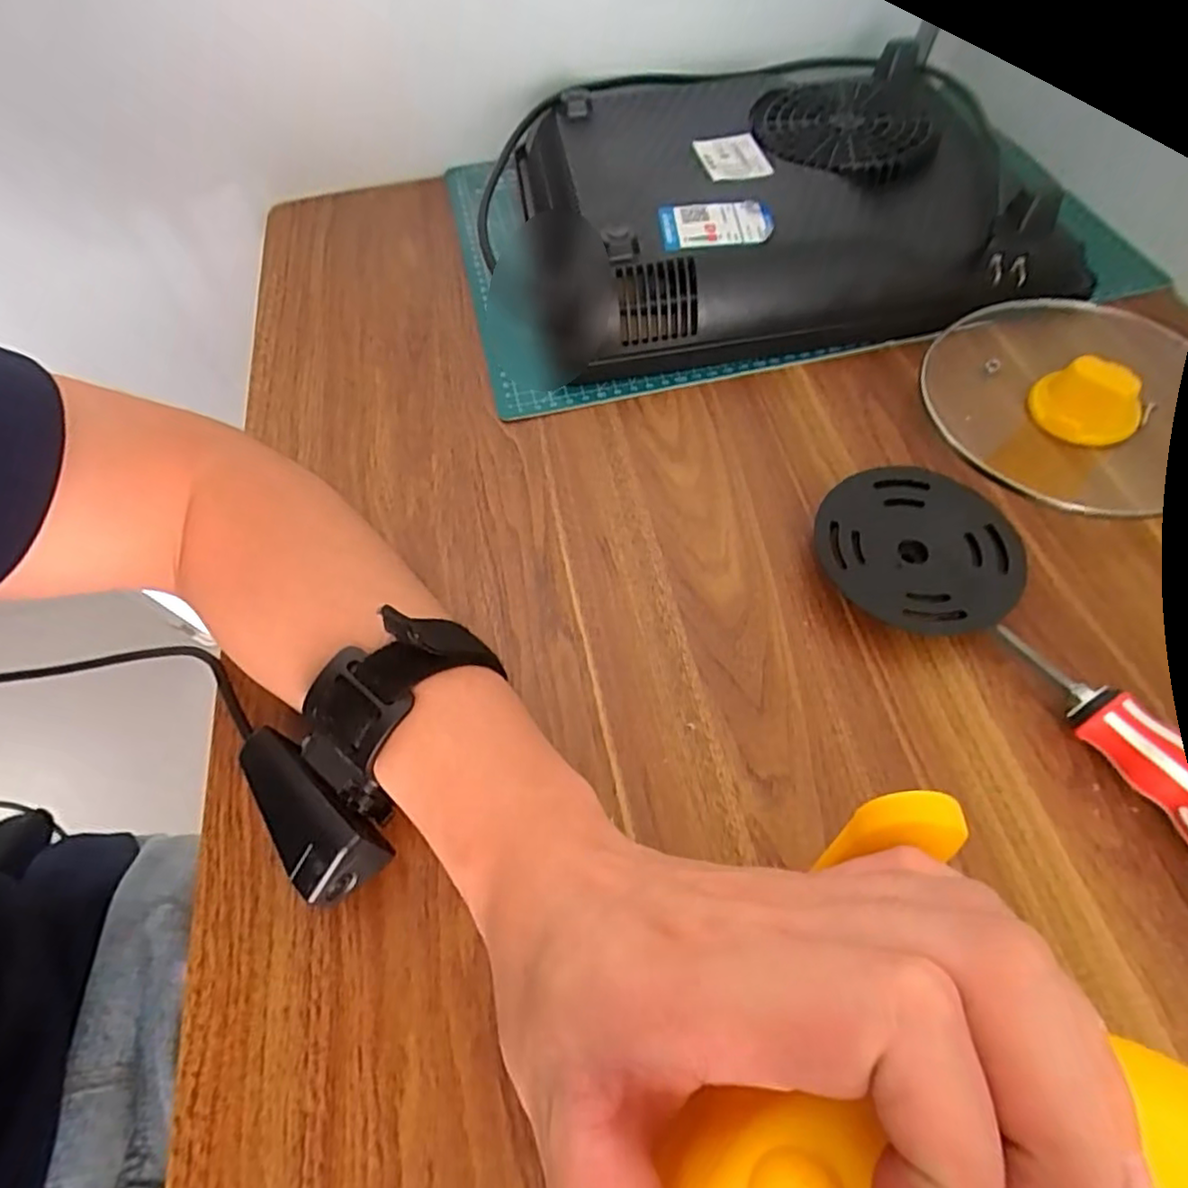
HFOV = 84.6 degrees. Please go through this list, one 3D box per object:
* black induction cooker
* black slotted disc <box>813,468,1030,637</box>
[{"bbox_3d":[0.114,-0.279,0.448,0.338,0.061,0.288,-7,59,0],"label":"black induction cooker"},{"bbox_3d":[0.158,-0.021,0.318,0.098,0.019,0.088,-11,59,-3],"label":"black slotted disc"}]

